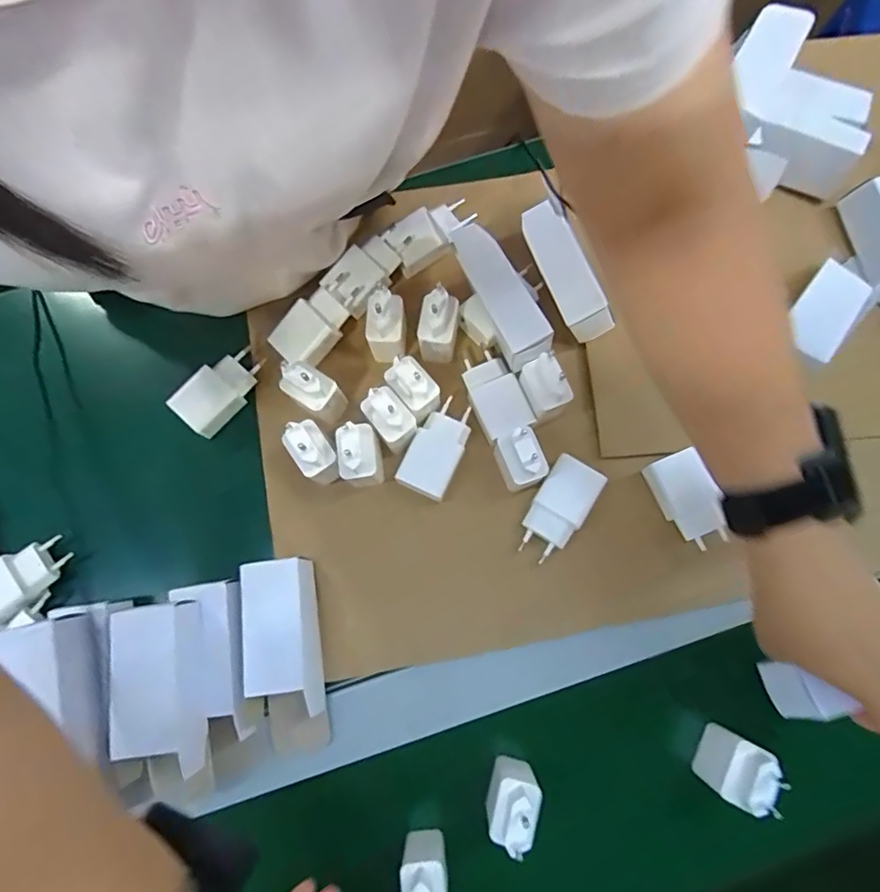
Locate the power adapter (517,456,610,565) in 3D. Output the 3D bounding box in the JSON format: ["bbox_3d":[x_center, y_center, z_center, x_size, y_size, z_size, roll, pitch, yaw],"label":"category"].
[{"bbox_3d":[0.088,0.048,0.405,0.038,0.029,0.073,32,80,8],"label":"power adapter"}]

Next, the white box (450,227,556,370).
[{"bbox_3d":[0.044,-0.111,0.411,0.032,0.044,0.112,-28,78,-5],"label":"white box"}]

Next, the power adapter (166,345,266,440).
[{"bbox_3d":[-0.179,-0.047,0.440,0.041,0.023,0.076,39,81,9],"label":"power adapter"}]

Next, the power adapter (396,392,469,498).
[{"bbox_3d":[-0.001,0.001,0.417,0.038,0.024,0.077,24,79,6],"label":"power adapter"}]

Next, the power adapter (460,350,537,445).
[{"bbox_3d":[0.043,-0.040,0.426,0.038,0.021,0.067,-23,78,-4],"label":"power adapter"}]

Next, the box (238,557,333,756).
[{"bbox_3d":[-0.109,0.149,0.383,0.051,0.034,0.133,-9,77,-1],"label":"box"}]

